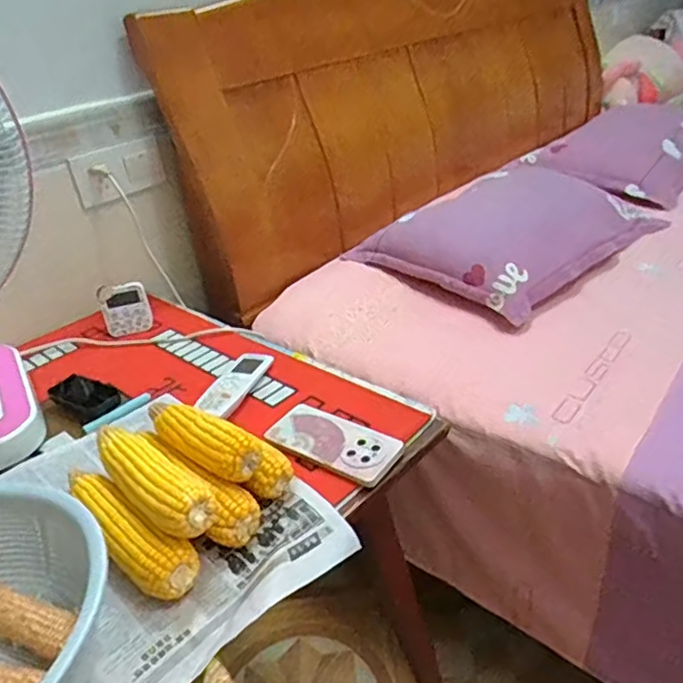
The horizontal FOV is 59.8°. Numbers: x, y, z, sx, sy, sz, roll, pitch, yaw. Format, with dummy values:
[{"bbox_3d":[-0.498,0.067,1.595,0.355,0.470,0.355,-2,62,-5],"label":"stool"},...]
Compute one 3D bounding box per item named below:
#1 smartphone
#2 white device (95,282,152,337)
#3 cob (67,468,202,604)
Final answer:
[{"bbox_3d":[-0.009,0.116,0.701,0.155,0.008,0.079,18,40,31],"label":"smartphone"},{"bbox_3d":[-0.361,-0.055,0.999,0.073,0.087,0.017,-22,34,-24],"label":"white device"},{"bbox_3d":[-0.221,0.184,0.591,0.212,0.053,0.050,20,40,37],"label":"cob"}]

